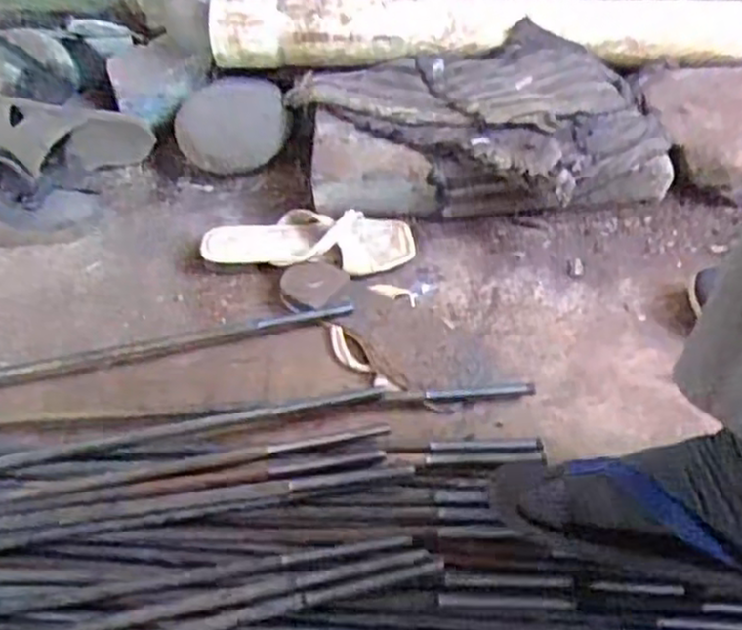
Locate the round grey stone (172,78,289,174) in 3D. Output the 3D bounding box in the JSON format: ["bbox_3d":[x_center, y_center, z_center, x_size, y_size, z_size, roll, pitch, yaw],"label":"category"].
[{"bbox_3d":[-0.189,-0.259,0.986,0.146,0.026,0.153,-5,60,9],"label":"round grey stone"}]

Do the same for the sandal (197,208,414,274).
[{"bbox_3d":[-0.071,-0.089,0.860,0.237,0.033,0.090,4,48,8],"label":"sandal"}]

